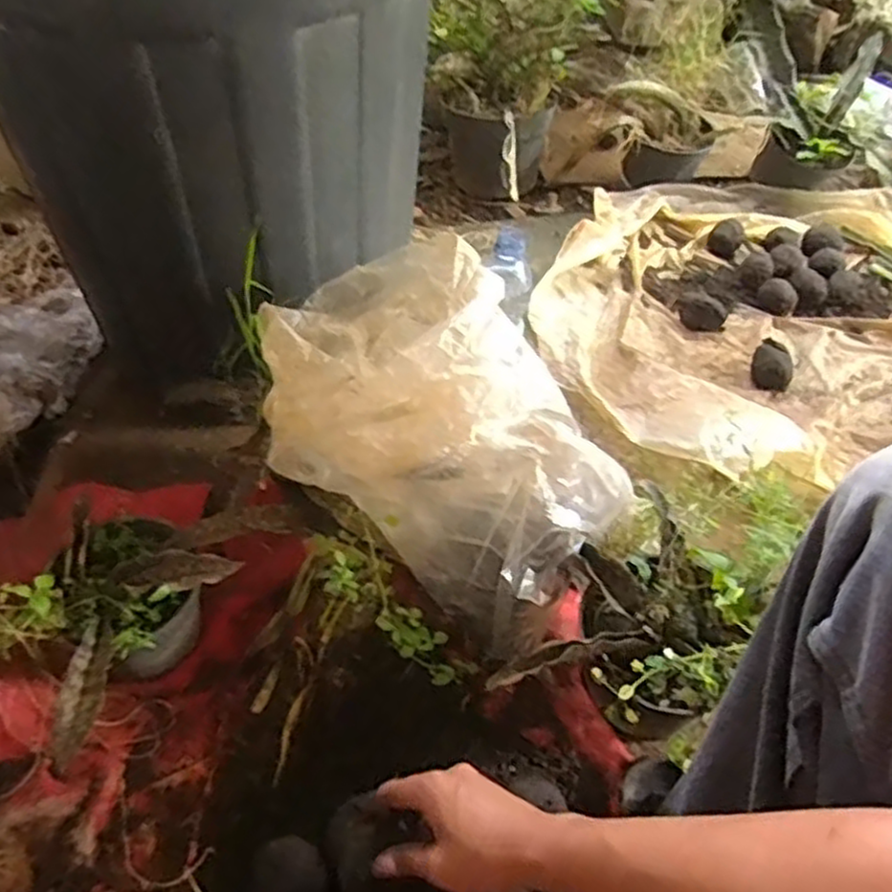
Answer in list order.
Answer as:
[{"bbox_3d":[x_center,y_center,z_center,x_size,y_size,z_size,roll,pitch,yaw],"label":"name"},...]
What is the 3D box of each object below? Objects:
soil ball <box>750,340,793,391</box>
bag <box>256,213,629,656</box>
[{"bbox_3d":[0.432,-0.107,1.001,0.053,0.038,0.065,23,53,17],"label":"soil ball"},{"bbox_3d":[-0.017,-0.017,0.672,0.319,0.223,0.209,29,55,21],"label":"bag"}]

